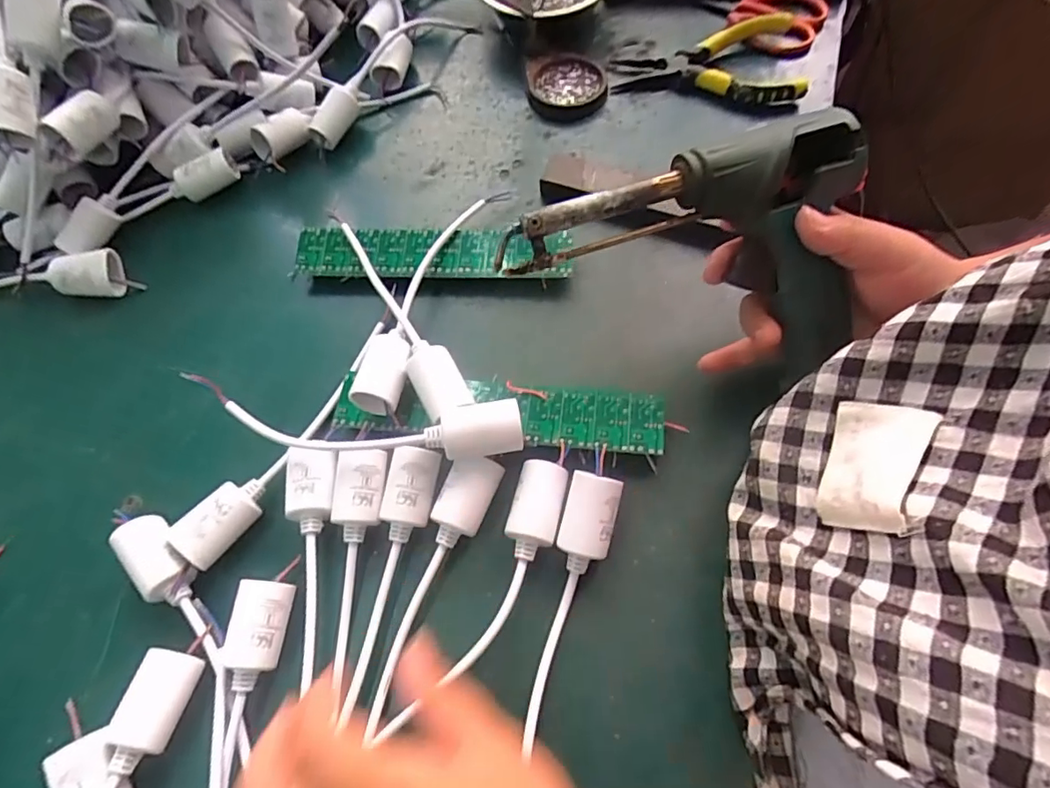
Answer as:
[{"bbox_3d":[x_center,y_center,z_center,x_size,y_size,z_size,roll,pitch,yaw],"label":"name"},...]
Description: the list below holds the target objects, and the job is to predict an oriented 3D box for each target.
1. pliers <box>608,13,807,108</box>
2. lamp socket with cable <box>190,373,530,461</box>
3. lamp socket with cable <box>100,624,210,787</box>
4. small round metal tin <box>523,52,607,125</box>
[{"bbox_3d":[0.155,-0.282,0.462,0.149,0.032,0.083,10,66,9],"label":"pliers"},{"bbox_3d":[-0.100,0.016,0.320,0.198,0.030,0.037,3,65,6],"label":"lamp socket with cable"},{"bbox_3d":[-0.205,0.215,0.259,0.029,0.024,0.189,9,66,9],"label":"lamp socket with cable"},{"bbox_3d":[0.035,-0.262,0.470,0.068,0.021,0.067,-2,65,4],"label":"small round metal tin"}]

